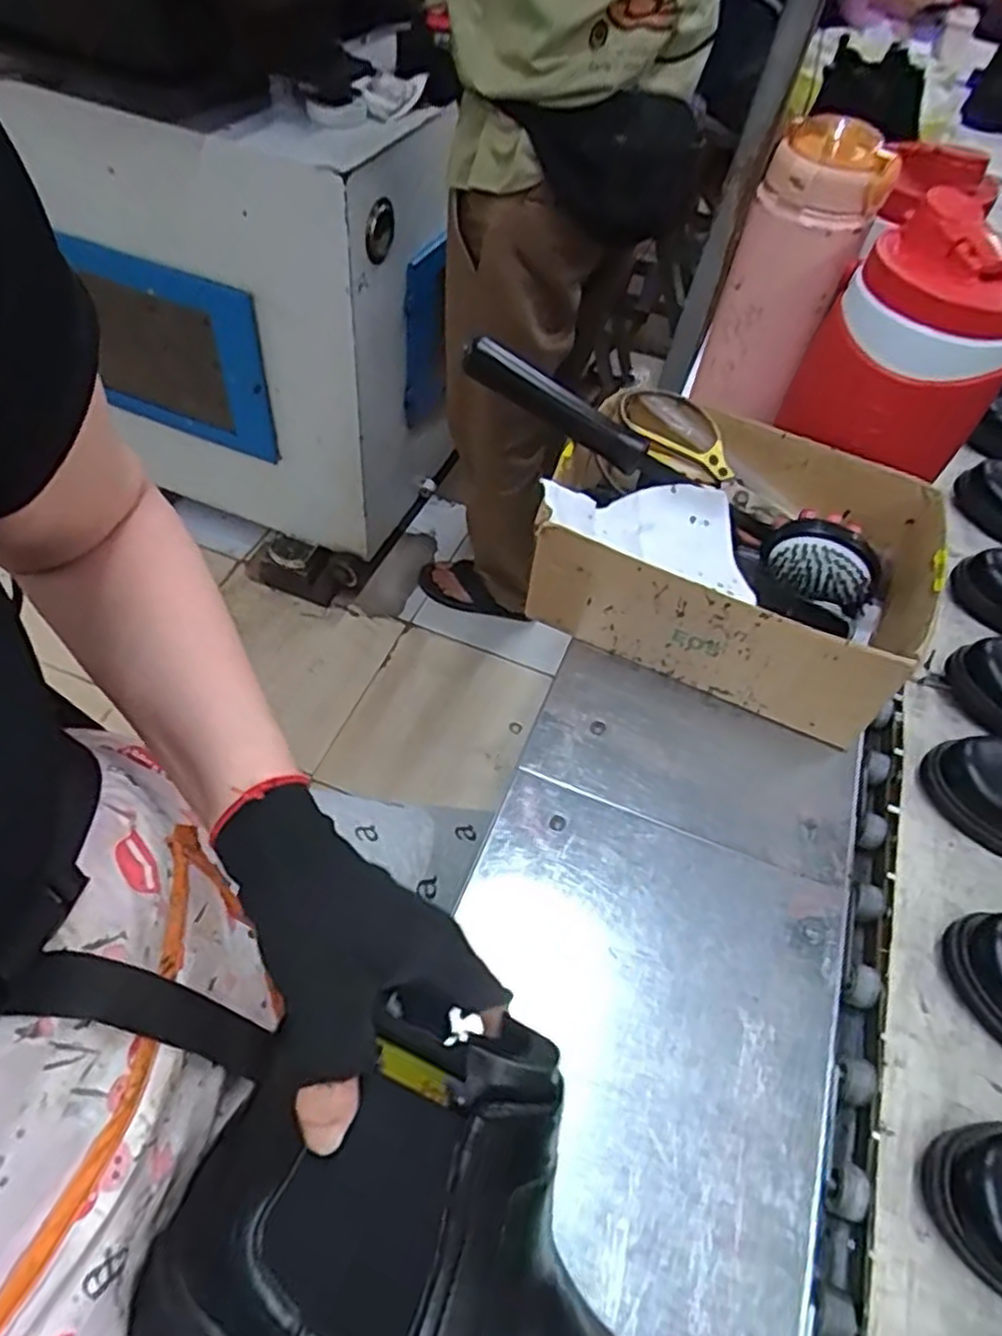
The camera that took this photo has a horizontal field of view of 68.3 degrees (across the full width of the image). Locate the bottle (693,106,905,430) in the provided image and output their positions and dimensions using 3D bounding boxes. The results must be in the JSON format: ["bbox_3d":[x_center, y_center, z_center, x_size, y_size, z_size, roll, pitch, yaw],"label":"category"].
[{"bbox_3d":[0.241,-0.324,0.633,0.097,0.216,0.088,16,51,8],"label":"bottle"}]

